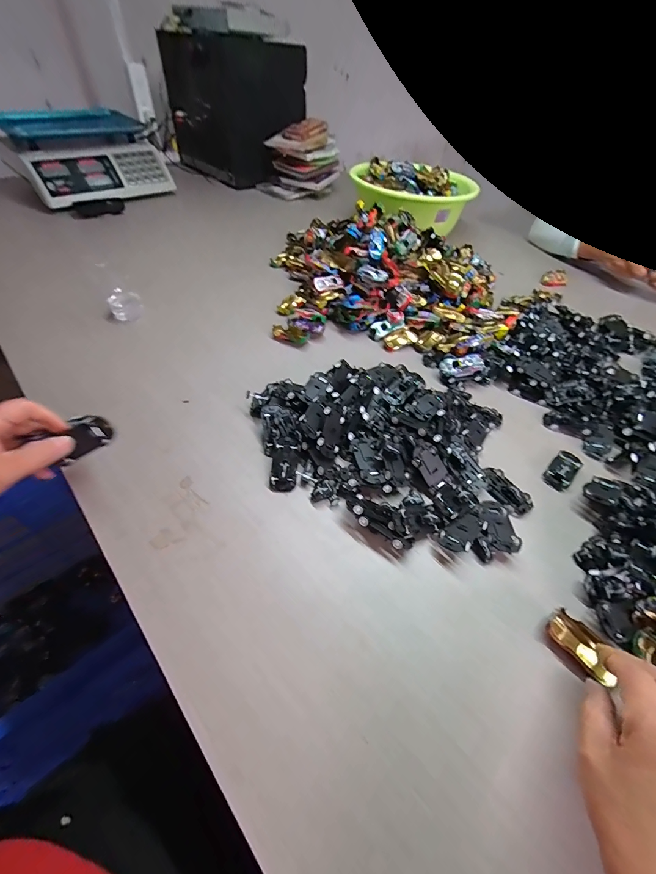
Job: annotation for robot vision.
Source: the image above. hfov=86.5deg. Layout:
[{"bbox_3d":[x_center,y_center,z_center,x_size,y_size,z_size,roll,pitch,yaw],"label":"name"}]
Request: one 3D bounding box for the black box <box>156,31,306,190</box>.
[{"bbox_3d":[-0.280,-0.987,1.071,0.324,0.312,0.291,36,56,24],"label":"black box"}]

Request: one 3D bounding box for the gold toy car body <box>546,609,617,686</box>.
[{"bbox_3d":[0.218,0.179,0.300,0.031,0.012,0.054,-26,56,-24],"label":"gold toy car body"}]

